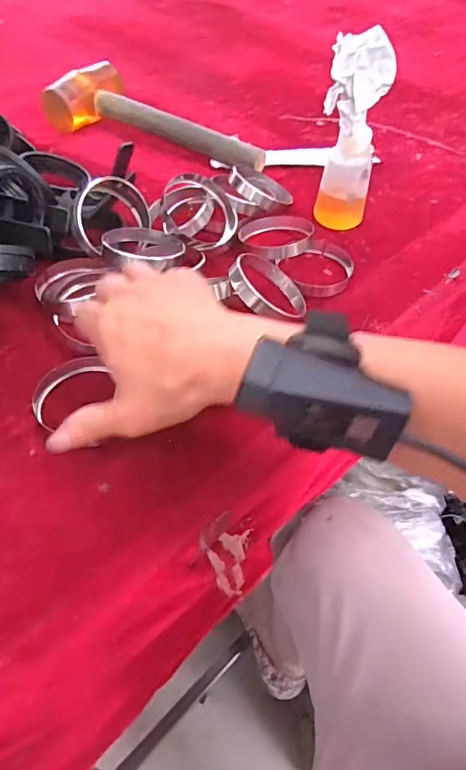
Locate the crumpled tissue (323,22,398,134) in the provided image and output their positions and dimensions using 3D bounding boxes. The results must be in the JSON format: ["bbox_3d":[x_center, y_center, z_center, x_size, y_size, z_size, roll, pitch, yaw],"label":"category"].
[{"bbox_3d":[0.108,-0.258,0.434,0.052,0.070,0.031,14,50,10],"label":"crumpled tissue"}]

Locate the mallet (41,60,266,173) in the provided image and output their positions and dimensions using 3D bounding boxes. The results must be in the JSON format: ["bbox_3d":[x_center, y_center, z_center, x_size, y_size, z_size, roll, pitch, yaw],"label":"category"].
[{"bbox_3d":[-0.086,-0.313,0.612,0.267,0.057,0.122,29,53,20],"label":"mallet"}]

